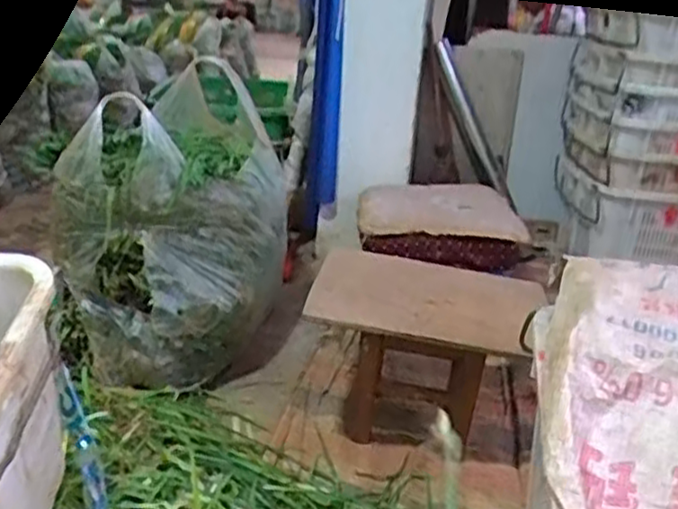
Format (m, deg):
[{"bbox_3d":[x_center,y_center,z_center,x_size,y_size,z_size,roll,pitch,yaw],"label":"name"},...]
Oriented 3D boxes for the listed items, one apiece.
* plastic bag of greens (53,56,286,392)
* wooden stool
[{"bbox_3d":[-0.326,-0.061,1.556,0.389,0.497,0.477,10,20,13],"label":"plastic bag of greens"},{"bbox_3d":[0.153,0.192,1.351,0.393,0.301,0.315,9,20,12],"label":"wooden stool"}]

